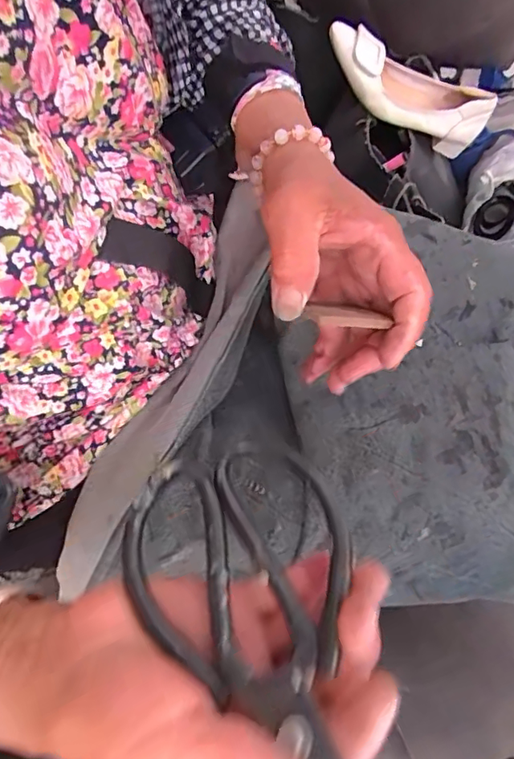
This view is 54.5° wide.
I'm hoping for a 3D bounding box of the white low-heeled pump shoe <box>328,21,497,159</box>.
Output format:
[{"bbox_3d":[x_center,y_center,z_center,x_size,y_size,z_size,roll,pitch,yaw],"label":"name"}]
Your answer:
[{"bbox_3d":[0.207,-0.415,0.709,0.257,0.073,0.107,11,64,-26],"label":"white low-heeled pump shoe"}]

